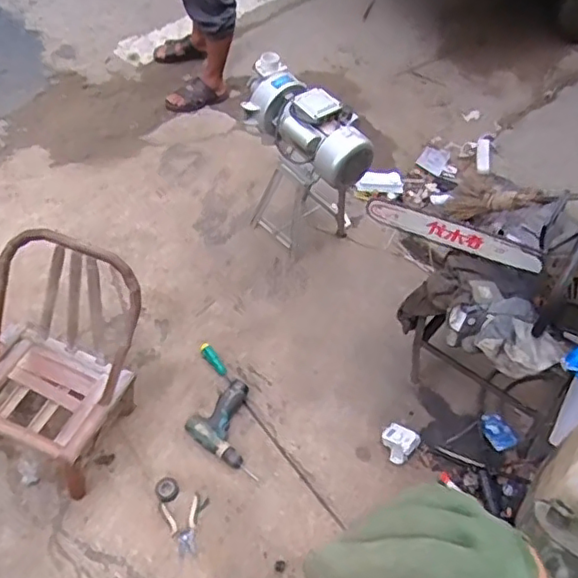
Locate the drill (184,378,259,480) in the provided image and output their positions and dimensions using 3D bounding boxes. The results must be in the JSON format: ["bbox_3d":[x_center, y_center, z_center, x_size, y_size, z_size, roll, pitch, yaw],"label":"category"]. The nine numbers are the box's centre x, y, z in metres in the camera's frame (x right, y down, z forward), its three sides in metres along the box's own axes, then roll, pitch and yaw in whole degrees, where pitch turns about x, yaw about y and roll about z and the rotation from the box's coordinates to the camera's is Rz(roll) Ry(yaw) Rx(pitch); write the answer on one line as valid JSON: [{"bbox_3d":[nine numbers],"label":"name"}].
[{"bbox_3d":[-0.131,0.363,1.629,0.221,0.047,0.196,36,60,16],"label":"drill"}]

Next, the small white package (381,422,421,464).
[{"bbox_3d":[0.282,0.392,1.581,0.093,0.062,0.084,37,57,19],"label":"small white package"}]

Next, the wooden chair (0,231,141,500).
[{"bbox_3d":[-0.576,0.182,1.470,0.362,0.493,0.392,23,57,8],"label":"wooden chair"}]

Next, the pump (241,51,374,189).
[{"bbox_3d":[0.040,-0.481,1.817,0.189,0.188,0.439,-32,66,-24],"label":"pump"}]

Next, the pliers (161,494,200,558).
[{"bbox_3d":[-0.254,0.571,1.476,0.091,0.020,0.138,-8,58,-12],"label":"pliers"}]

